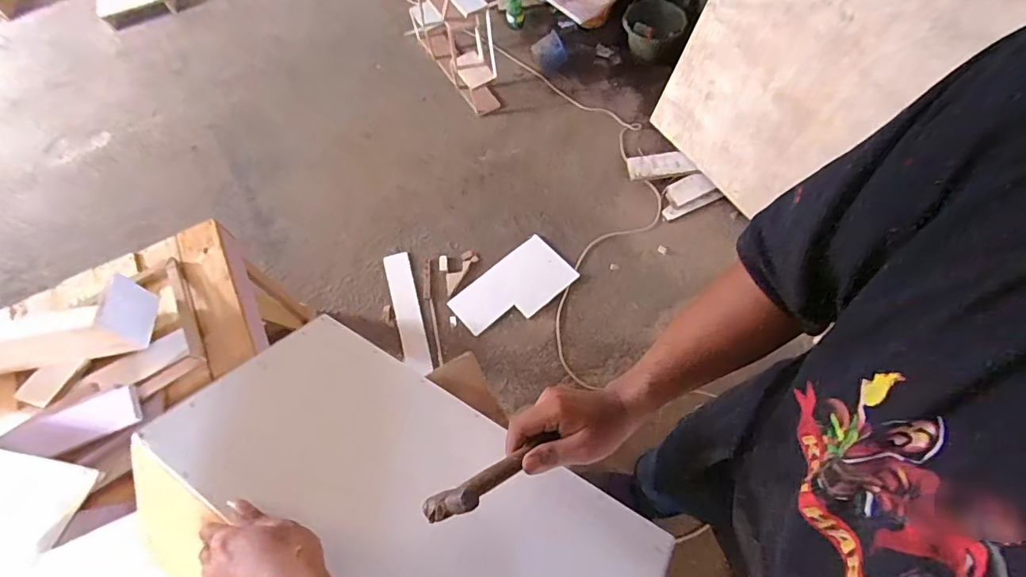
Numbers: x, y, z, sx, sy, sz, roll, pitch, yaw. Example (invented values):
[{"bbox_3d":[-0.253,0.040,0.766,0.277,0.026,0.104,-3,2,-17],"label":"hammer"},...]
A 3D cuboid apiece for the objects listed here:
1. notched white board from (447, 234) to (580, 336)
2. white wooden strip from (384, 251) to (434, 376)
[{"bbox_3d":[0.000,0.002,1.663,0.403,0.019,0.229,-38,69,-9],"label":"notched white board"},{"bbox_3d":[-0.360,0.075,1.655,0.089,0.027,0.473,-18,66,-1],"label":"white wooden strip"}]

